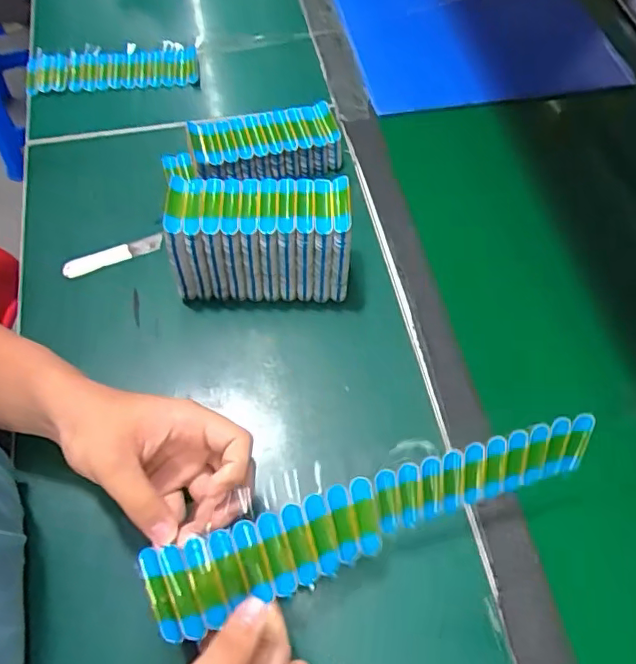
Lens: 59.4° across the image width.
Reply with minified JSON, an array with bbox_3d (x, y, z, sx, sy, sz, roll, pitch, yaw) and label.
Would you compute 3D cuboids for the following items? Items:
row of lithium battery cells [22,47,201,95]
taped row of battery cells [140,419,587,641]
[{"bbox_3d":[-0.242,-0.309,0.658,0.195,0.018,0.066,-8,62,-6],"label":"row of lithium battery cells"},{"bbox_3d":[0.042,0.120,0.373,0.308,0.060,0.026,-17,26,-12],"label":"taped row of battery cells"}]

